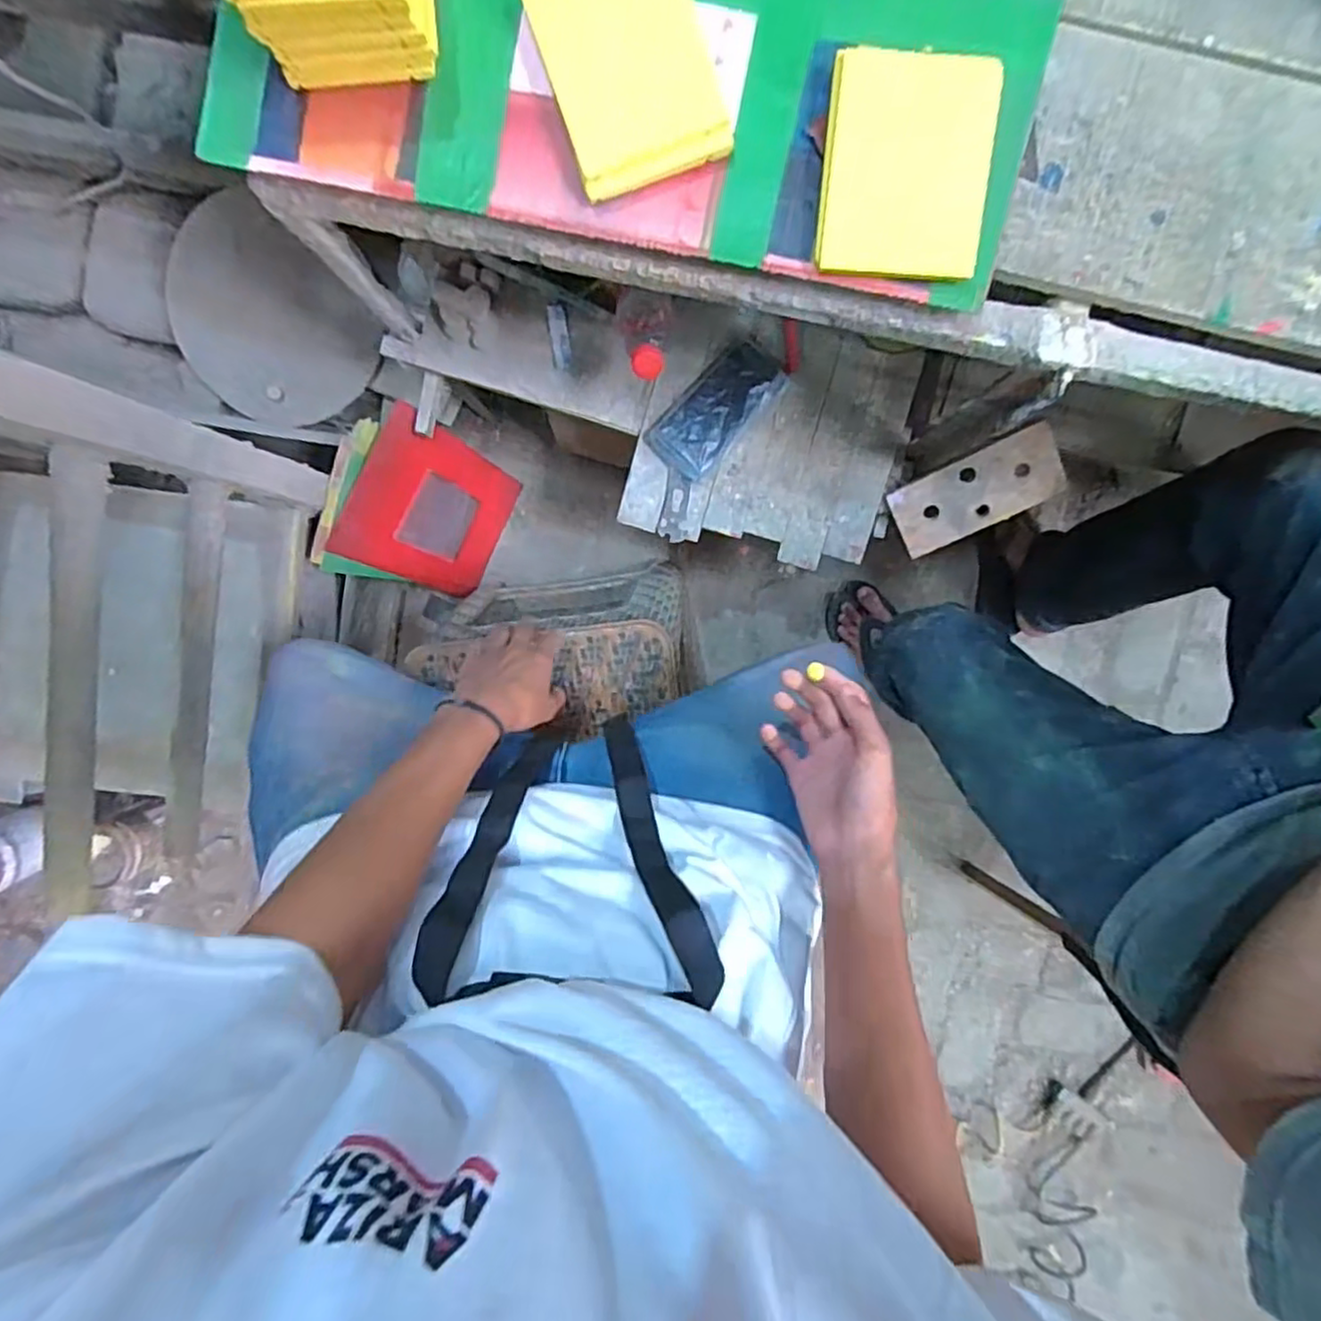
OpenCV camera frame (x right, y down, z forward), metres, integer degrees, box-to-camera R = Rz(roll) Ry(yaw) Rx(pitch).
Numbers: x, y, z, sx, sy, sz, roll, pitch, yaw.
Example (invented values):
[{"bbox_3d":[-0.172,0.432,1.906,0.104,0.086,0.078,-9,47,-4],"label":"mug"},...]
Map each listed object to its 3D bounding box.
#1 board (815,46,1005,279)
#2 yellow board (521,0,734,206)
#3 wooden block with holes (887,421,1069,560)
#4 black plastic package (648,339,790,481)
[{"bbox_3d":[0.174,-0.349,0.490,0.114,0.008,0.137,5,103,1],"label":"board"},{"bbox_3d":[-0.024,-0.426,0.500,0.112,0.020,0.155,-18,95,2],"label":"yellow board"},{"bbox_3d":[0.381,-0.201,0.835,0.189,0.019,0.094,-25,112,19],"label":"wooden block with holes"},{"bbox_3d":[0.069,-0.297,0.828,0.167,0.019,0.084,-44,93,4],"label":"black plastic package"}]

